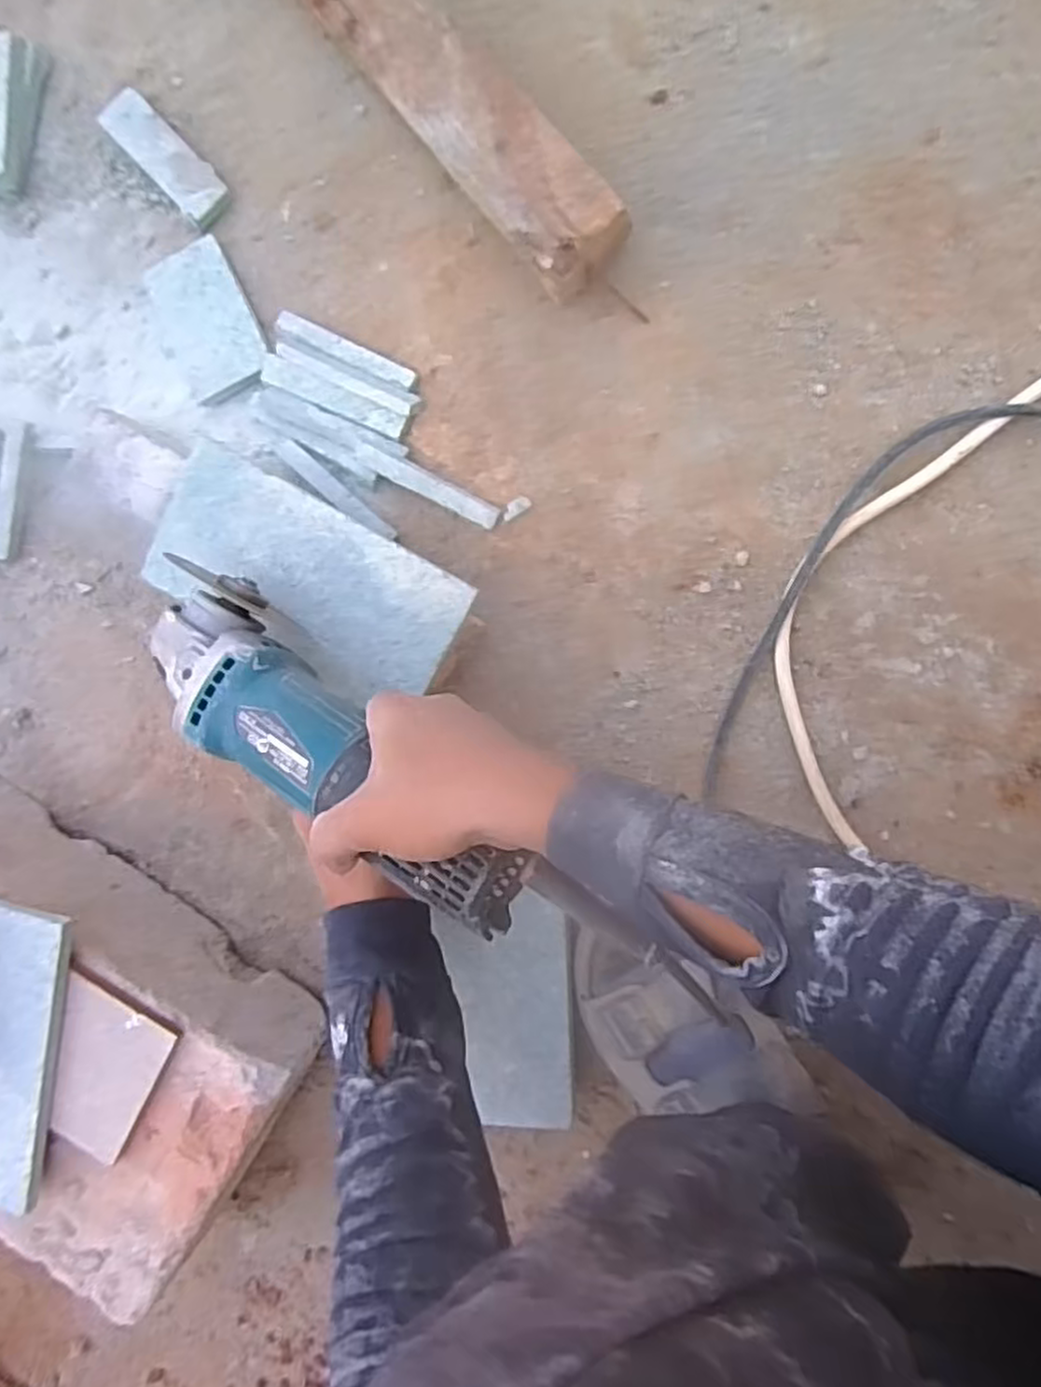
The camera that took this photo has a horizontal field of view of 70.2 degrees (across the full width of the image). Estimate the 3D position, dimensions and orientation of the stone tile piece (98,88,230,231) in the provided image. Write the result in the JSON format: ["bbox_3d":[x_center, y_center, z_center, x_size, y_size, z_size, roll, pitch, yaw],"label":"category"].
[{"bbox_3d":[-0.241,-0.365,0.507,0.034,0.016,0.101,-44,86,9],"label":"stone tile piece"}]

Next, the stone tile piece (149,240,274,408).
[{"bbox_3d":[-0.216,-0.256,0.510,0.065,0.017,0.105,-28,89,10],"label":"stone tile piece"}]

